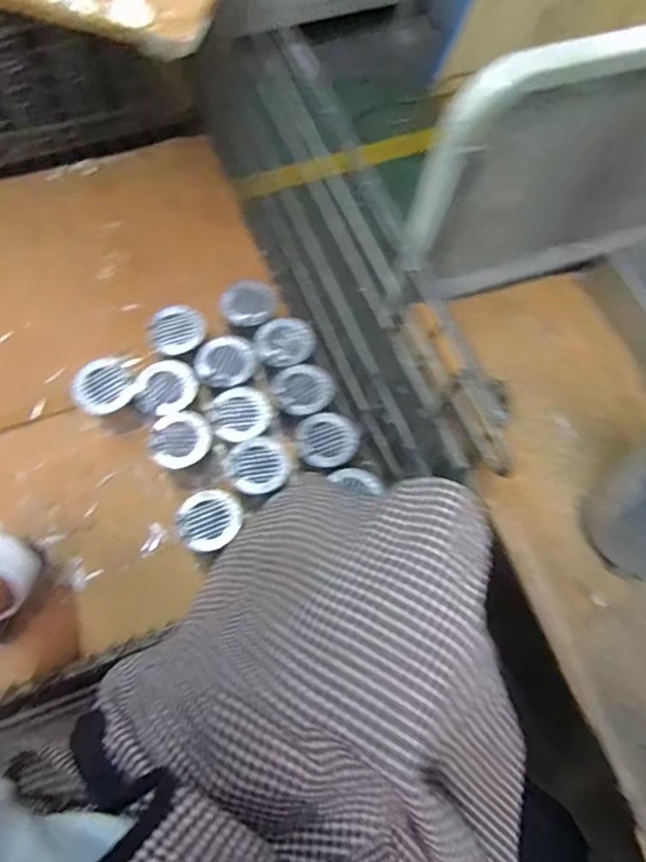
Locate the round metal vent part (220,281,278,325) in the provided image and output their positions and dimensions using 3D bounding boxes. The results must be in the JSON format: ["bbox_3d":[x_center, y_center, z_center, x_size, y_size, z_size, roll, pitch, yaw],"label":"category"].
[{"bbox_3d":[-0.122,-0.216,0.887,0.079,0.020,0.087,25,69,8],"label":"round metal vent part"}]

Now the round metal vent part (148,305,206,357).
[{"bbox_3d":[-0.235,-0.162,0.842,0.077,0.017,0.086,42,72,14],"label":"round metal vent part"}]

